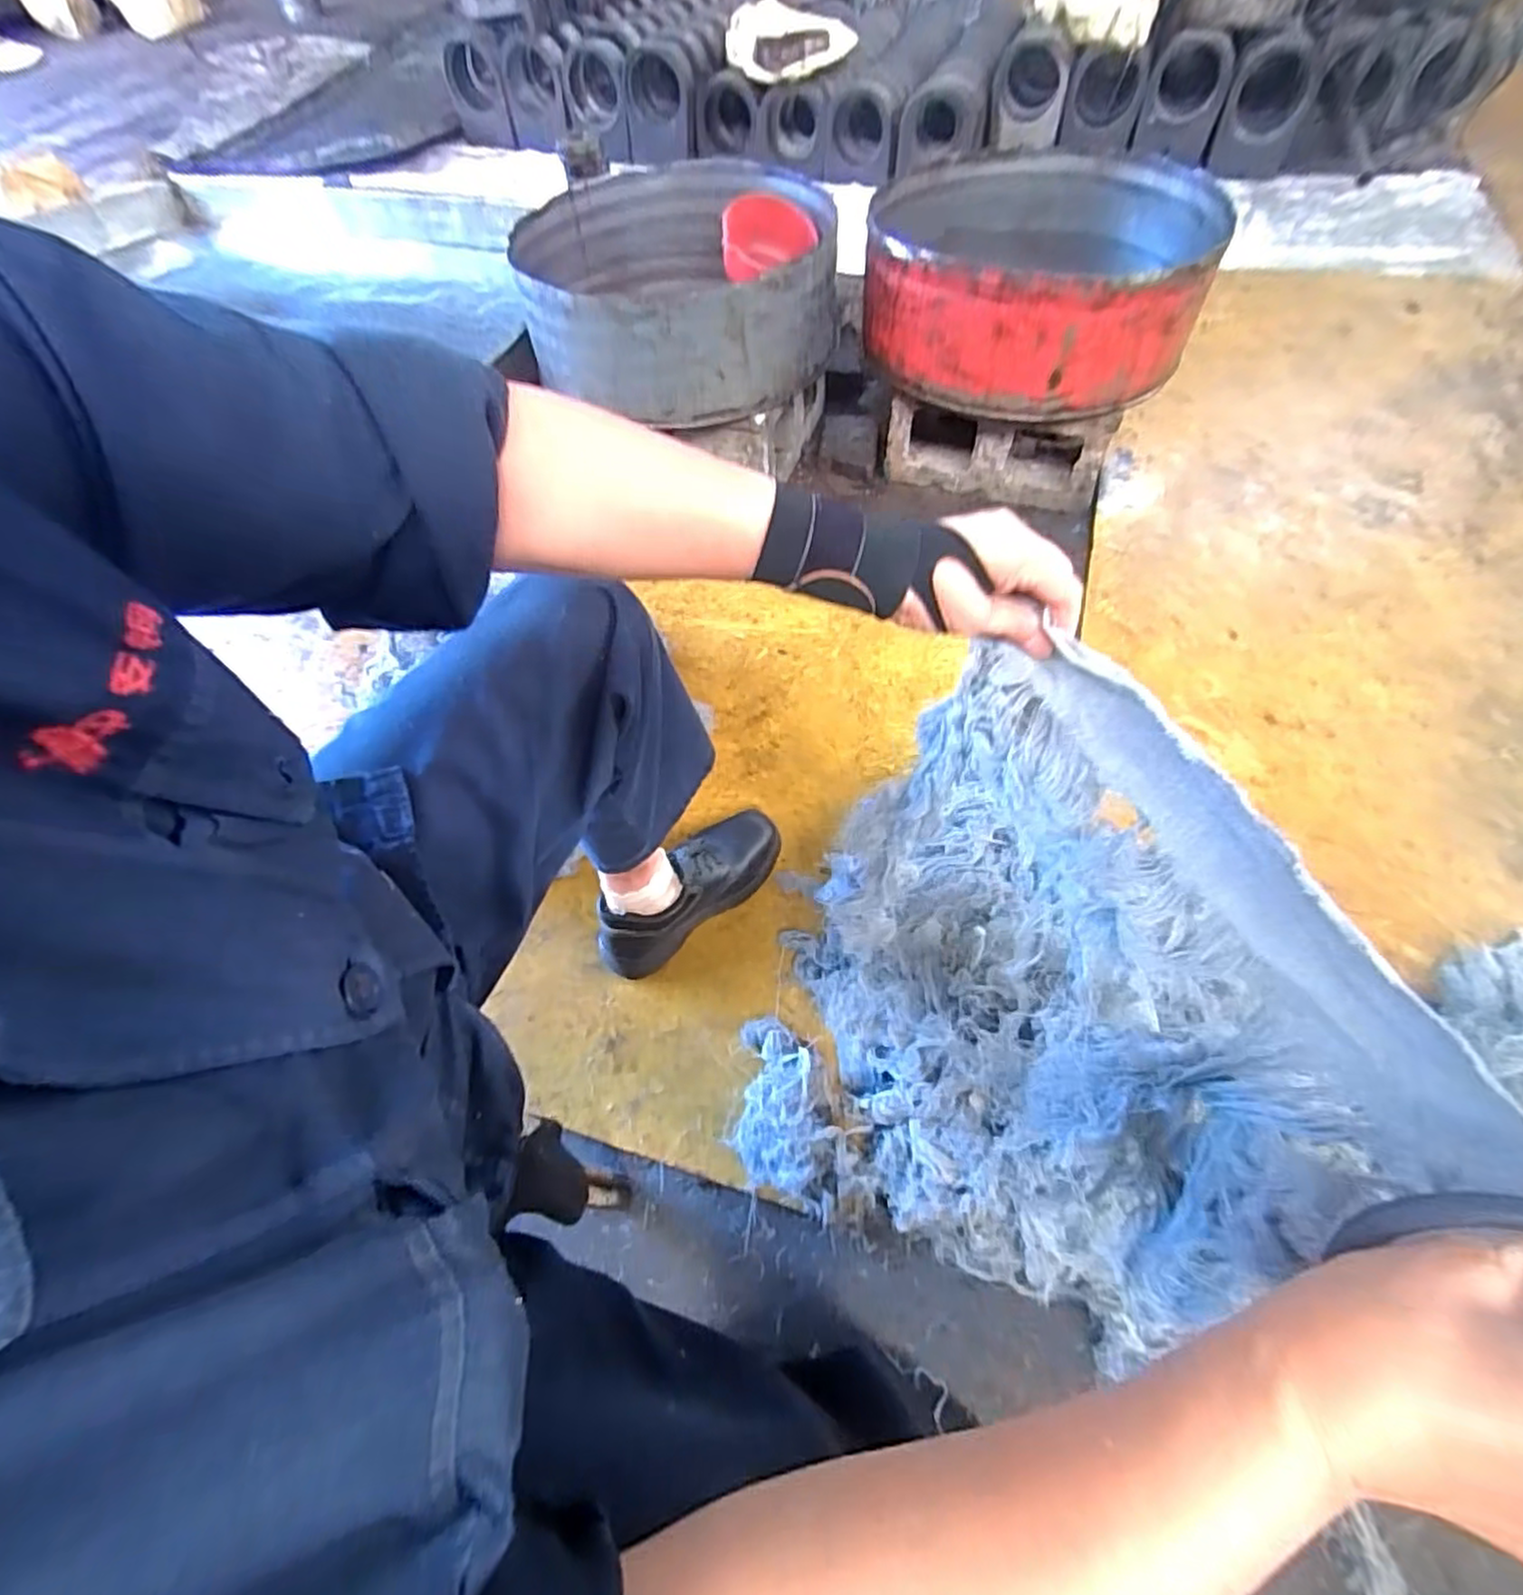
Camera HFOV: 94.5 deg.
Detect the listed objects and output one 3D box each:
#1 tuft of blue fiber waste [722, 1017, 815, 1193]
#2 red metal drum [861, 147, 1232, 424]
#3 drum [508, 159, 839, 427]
[{"bbox_3d":[0.014,0.321,0.752,0.087,0.050,0.170,2,59,5],"label":"tuft of blue fiber waste"},{"bbox_3d":[0.446,-0.874,1.191,0.532,0.190,0.518,15,58,12],"label":"red metal drum"},{"bbox_3d":[-0.156,-0.942,1.286,0.566,0.183,0.619,-6,56,-2],"label":"drum"}]

